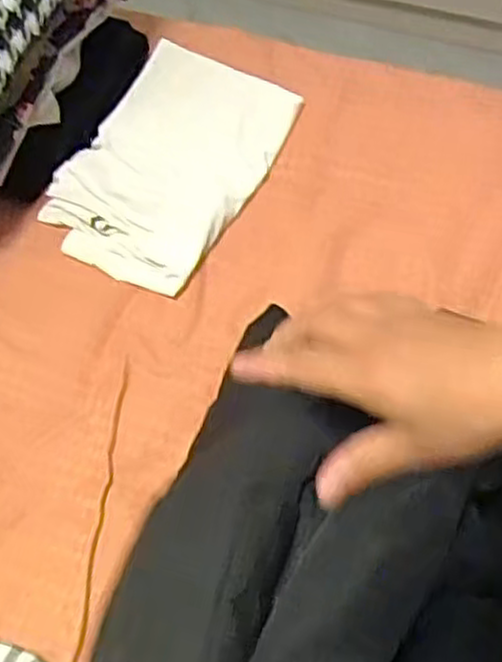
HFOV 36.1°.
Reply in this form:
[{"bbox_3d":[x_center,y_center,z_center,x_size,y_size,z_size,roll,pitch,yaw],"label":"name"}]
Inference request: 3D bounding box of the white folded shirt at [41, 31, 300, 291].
[{"bbox_3d":[-0.080,-0.174,0.766,0.176,0.027,0.270,22,66,13],"label":"white folded shirt"}]

